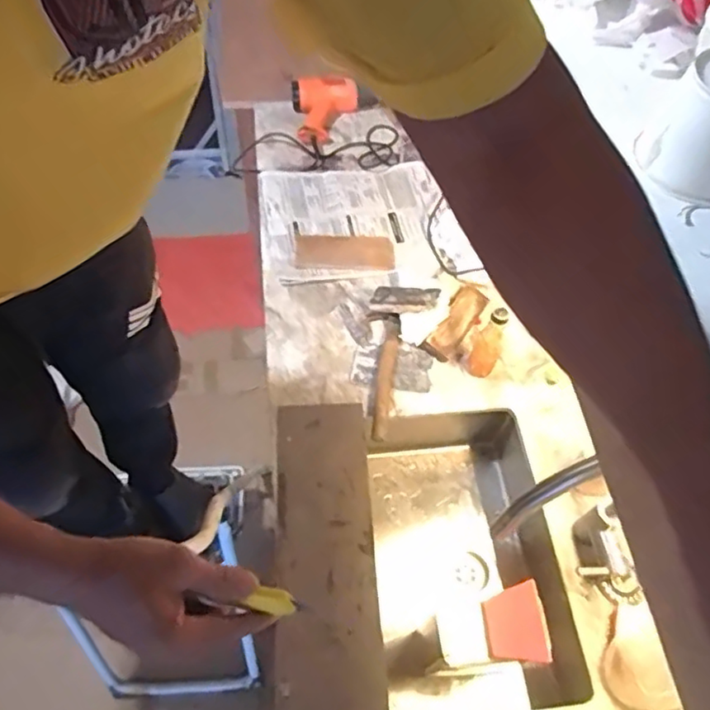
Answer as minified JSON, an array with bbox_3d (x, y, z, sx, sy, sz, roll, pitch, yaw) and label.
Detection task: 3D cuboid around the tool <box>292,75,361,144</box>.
[{"bbox_3d":[-0.078,-0.601,1.523,0.167,0.068,0.191,3,58,-2],"label":"tool"}]

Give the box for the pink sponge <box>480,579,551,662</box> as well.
[{"bbox_3d":[0.235,0.399,0.914,0.086,0.016,0.104,-15,57,16],"label":"pink sponge"}]

